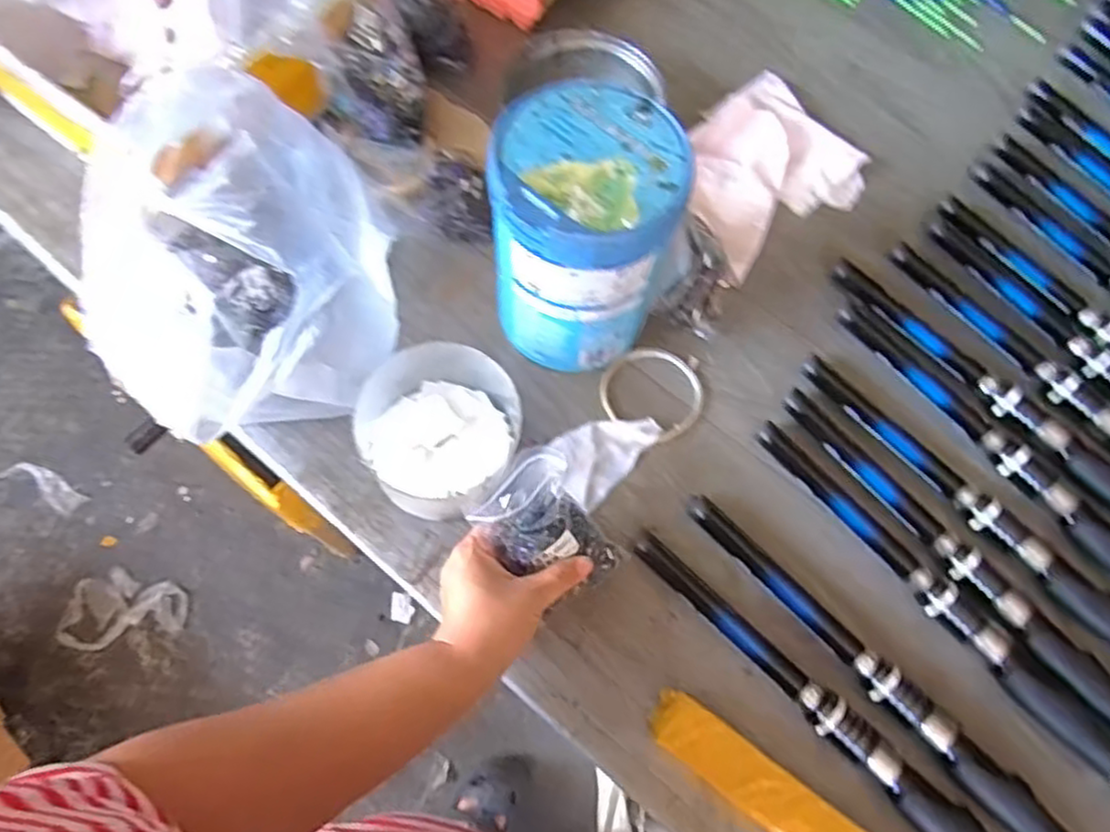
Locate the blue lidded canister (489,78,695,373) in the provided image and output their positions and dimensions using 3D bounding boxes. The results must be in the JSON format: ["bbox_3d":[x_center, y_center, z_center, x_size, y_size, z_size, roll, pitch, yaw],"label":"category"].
[{"bbox_3d":[0.019,-0.127,0.526,0.119,0.176,0.123,4,68,-1],"label":"blue lidded canister"}]

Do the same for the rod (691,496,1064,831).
[{"bbox_3d":[0.327,0.277,0.470,0.038,0.024,0.616,-40,75,-17],"label":"rod"}]

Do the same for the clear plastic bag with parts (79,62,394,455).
[{"bbox_3d":[-0.241,-0.112,0.508,0.215,0.176,0.218,-7,69,-6],"label":"clear plastic bag with parts"}]

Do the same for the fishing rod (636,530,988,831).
[{"bbox_3d":[0.294,0.300,0.454,0.626,0.023,0.028,43,72,13],"label":"fishing rod"}]

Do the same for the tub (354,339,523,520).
[{"bbox_3d":[-0.088,0.010,0.528,0.102,0.067,0.109,1,68,-3],"label":"tub"}]

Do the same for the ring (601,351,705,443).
[{"bbox_3d":[0.080,-0.019,0.586,0.084,0.010,0.074,27,74,10],"label":"ring"}]

